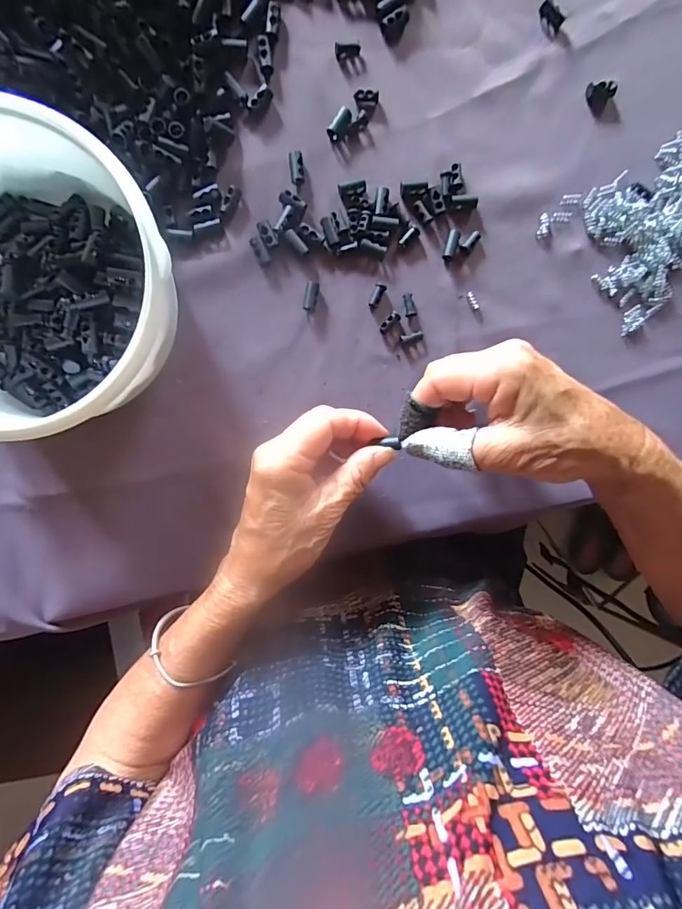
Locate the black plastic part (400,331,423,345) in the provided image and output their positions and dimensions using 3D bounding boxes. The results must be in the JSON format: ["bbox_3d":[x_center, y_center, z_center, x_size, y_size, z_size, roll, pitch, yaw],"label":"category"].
[{"bbox_3d":[0.050,-0.082,0.296,0.016,0.007,0.006,-14,97,-3],"label":"black plastic part"}]

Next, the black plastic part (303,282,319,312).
[{"bbox_3d":[-0.020,-0.109,0.288,0.009,0.009,0.019,9,95,-6],"label":"black plastic part"}]

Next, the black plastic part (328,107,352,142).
[{"bbox_3d":[0.000,-0.218,0.279,0.009,0.008,0.020,35,92,-8],"label":"black plastic part"}]

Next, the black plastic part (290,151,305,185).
[{"bbox_3d":[-0.029,-0.192,0.280,0.009,0.007,0.019,-3,96,-5],"label":"black plastic part"}]

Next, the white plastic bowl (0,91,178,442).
[{"bbox_3d":[-0.176,-0.093,0.240,0.151,0.075,0.151,-1,96,-5],"label":"white plastic bowl"}]

